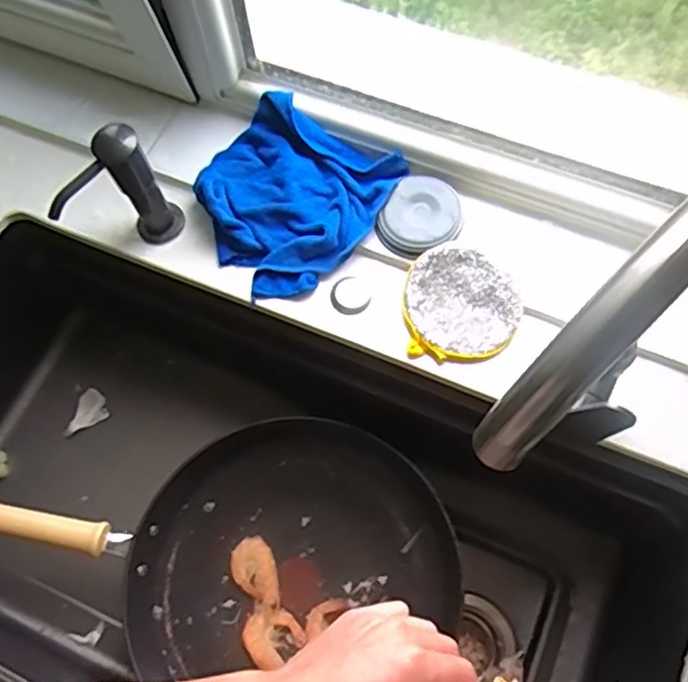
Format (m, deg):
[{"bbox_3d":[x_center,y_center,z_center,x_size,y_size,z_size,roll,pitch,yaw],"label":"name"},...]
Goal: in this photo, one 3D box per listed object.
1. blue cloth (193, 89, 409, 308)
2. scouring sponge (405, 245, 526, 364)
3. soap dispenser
[{"bbox_3d":[-0.054,-0.139,0.613,0.159,0.034,0.176,34,73,15],"label":"blue cloth"},{"bbox_3d":[0.104,-0.035,0.584,0.101,0.013,0.103,-5,67,1],"label":"scouring sponge"},{"bbox_3d":[-0.203,-0.123,0.583,0.095,0.122,0.047,-32,70,-10],"label":"soap dispenser"}]

